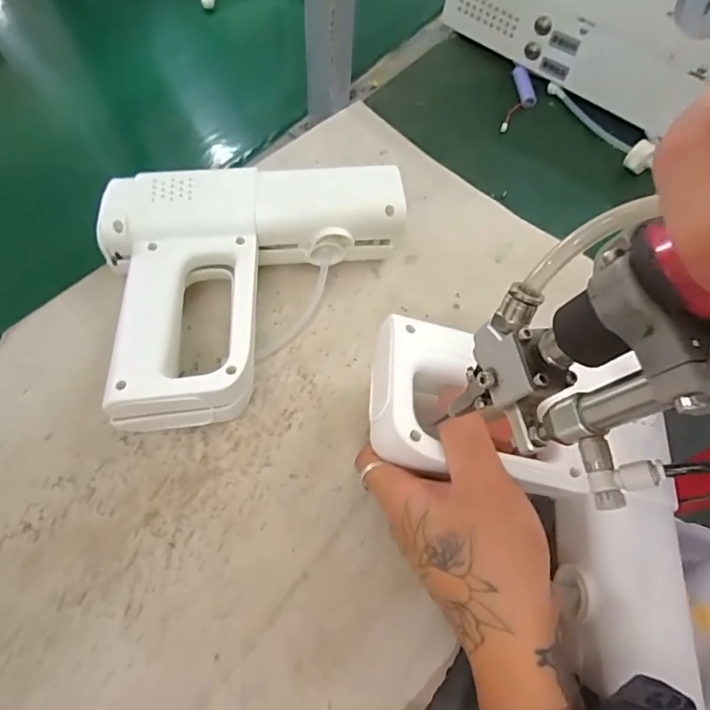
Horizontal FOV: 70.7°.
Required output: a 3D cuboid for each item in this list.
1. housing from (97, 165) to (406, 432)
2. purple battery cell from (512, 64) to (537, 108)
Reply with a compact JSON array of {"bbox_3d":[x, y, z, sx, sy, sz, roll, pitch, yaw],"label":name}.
[{"bbox_3d":[-0.063,-0.043,0.350,0.201,0.075,0.165,-5,65,-7],"label":"housing"},{"bbox_3d":[0.175,-0.278,0.515,0.014,0.015,0.052,-1,65,-5],"label":"purple battery cell"}]

